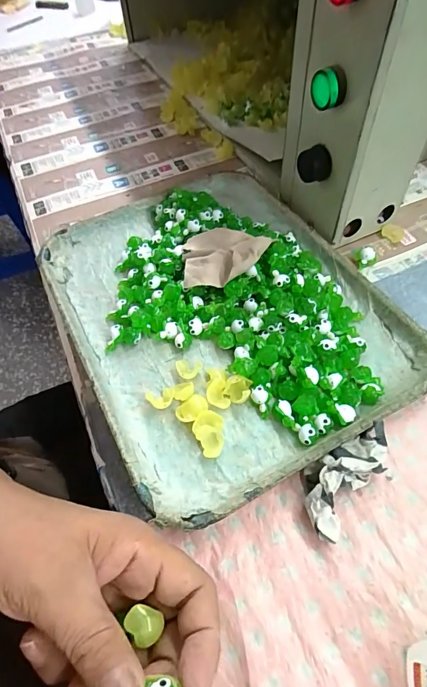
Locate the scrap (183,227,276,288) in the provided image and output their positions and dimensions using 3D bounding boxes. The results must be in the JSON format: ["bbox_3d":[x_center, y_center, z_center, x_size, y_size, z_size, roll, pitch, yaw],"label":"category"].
[{"bbox_3d":[0.004,-0.079,0.373,0.075,0.031,0.067,26,60,22],"label":"scrap"}]

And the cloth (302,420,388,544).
[{"bbox_3d":[0.091,0.090,0.272,0.039,0.029,0.086,35,64,26],"label":"cloth"}]

